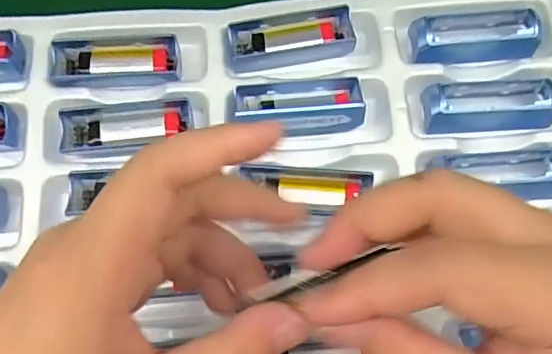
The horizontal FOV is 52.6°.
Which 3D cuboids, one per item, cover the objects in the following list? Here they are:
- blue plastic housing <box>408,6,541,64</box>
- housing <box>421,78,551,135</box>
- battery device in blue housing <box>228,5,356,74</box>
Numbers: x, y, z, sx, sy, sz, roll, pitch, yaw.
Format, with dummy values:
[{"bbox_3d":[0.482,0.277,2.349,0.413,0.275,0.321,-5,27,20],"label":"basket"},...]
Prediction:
[{"bbox_3d":[0.127,-0.092,0.360,0.079,0.023,0.032,-7,74,-1],"label":"blue plastic housing"},{"bbox_3d":[0.132,-0.045,0.344,0.077,0.022,0.031,-2,74,0],"label":"housing"},{"bbox_3d":[0.010,-0.089,0.362,0.079,0.014,0.030,-9,74,-2],"label":"battery device in blue housing"}]

